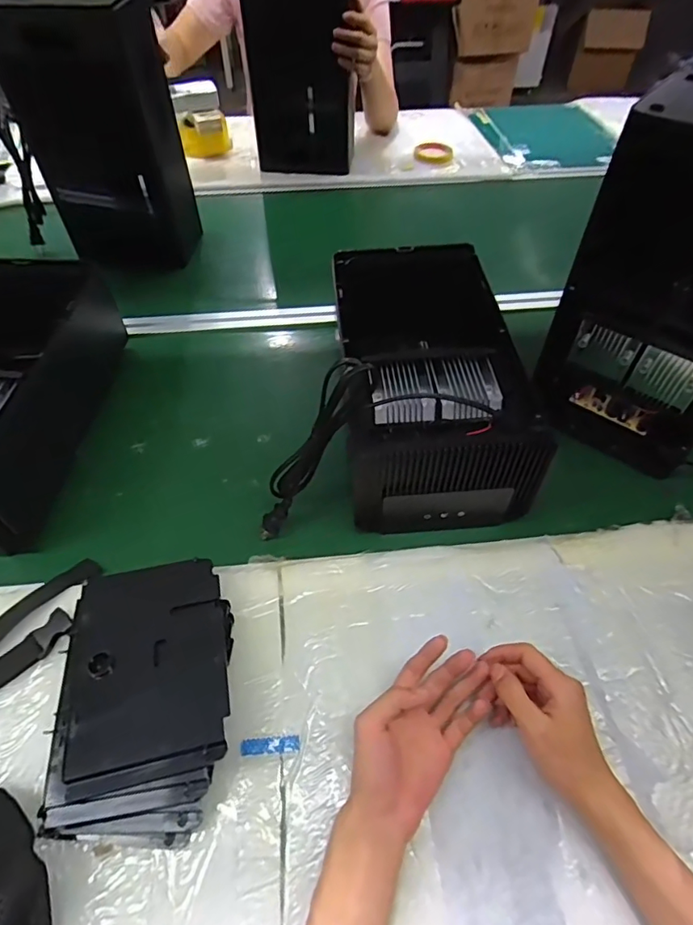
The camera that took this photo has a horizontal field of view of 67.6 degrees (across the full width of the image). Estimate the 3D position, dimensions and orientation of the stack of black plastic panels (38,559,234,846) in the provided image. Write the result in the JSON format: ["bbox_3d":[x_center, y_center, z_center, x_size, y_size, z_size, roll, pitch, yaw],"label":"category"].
[{"bbox_3d":[-0.168,0.193,0.446,0.140,0.055,0.219,-3,54,-2],"label":"stack of black plastic panels"}]

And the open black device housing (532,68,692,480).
[{"bbox_3d":[0.391,-0.212,0.578,0.195,0.326,0.254,35,61,23],"label":"open black device housing"}]

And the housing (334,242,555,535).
[{"bbox_3d":[0.092,-0.108,0.618,0.189,0.130,0.350,-4,54,-3],"label":"housing"}]

